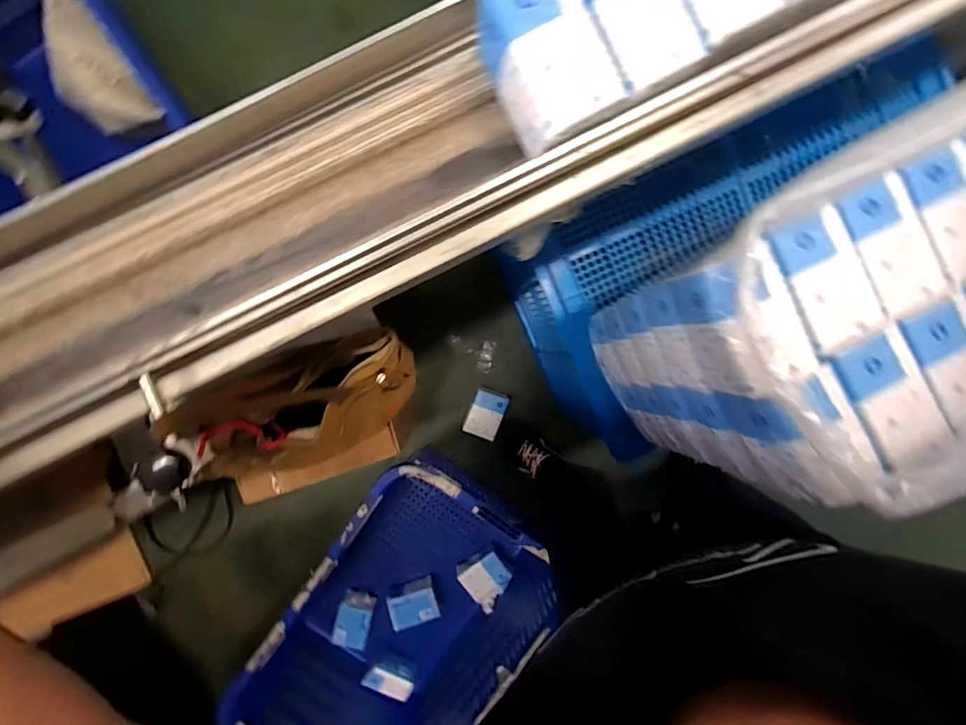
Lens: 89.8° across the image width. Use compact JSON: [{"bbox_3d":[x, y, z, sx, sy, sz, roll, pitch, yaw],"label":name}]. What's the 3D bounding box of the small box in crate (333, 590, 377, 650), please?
[{"bbox_3d":[-0.338,0.677,1.276,0.085,0.032,0.141,14,94,-1],"label":"small box in crate"}]

